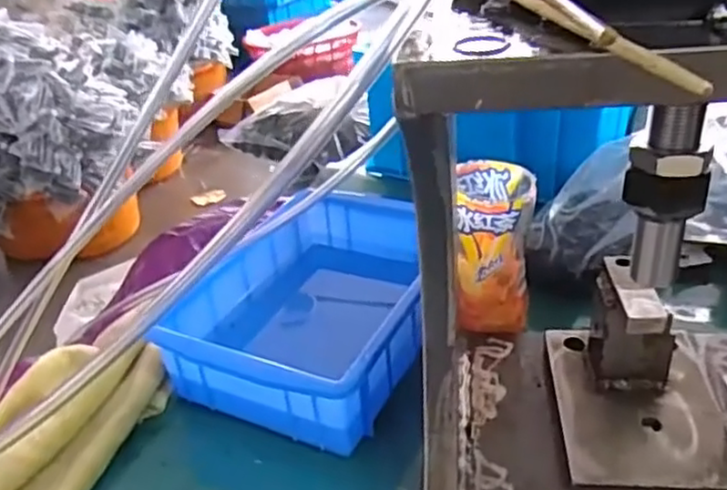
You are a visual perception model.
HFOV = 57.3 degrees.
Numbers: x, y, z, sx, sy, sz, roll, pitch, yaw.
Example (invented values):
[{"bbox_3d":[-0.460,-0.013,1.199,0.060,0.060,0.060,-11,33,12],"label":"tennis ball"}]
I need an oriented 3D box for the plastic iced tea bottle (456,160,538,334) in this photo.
[{"bbox_3d":[0.105,0.004,0.537,0.057,0.122,0.068,0,32,10],"label":"plastic iced tea bottle"}]

